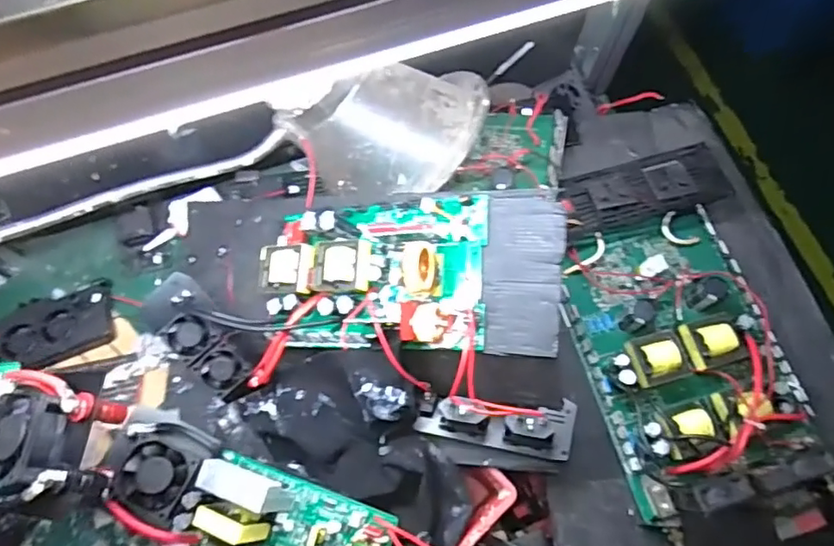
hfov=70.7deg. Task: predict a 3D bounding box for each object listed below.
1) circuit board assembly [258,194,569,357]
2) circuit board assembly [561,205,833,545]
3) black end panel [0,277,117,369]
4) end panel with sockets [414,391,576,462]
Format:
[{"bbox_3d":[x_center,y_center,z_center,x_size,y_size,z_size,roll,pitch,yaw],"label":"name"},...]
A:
[{"bbox_3d":[-0.015,-0.003,0.497,0.268,0.051,0.133,1,78,17],"label":"circuit board assembly"},{"bbox_3d":[0.256,0.076,0.552,0.188,0.063,0.292,-14,70,-6],"label":"circuit board assembly"},{"bbox_3d":[-0.376,0.056,0.620,0.112,0.032,0.069,-23,71,-9],"label":"black end panel"},{"bbox_3d":[0.068,0.129,0.501,0.133,0.051,0.051,6,69,1],"label":"end panel with sockets"}]

